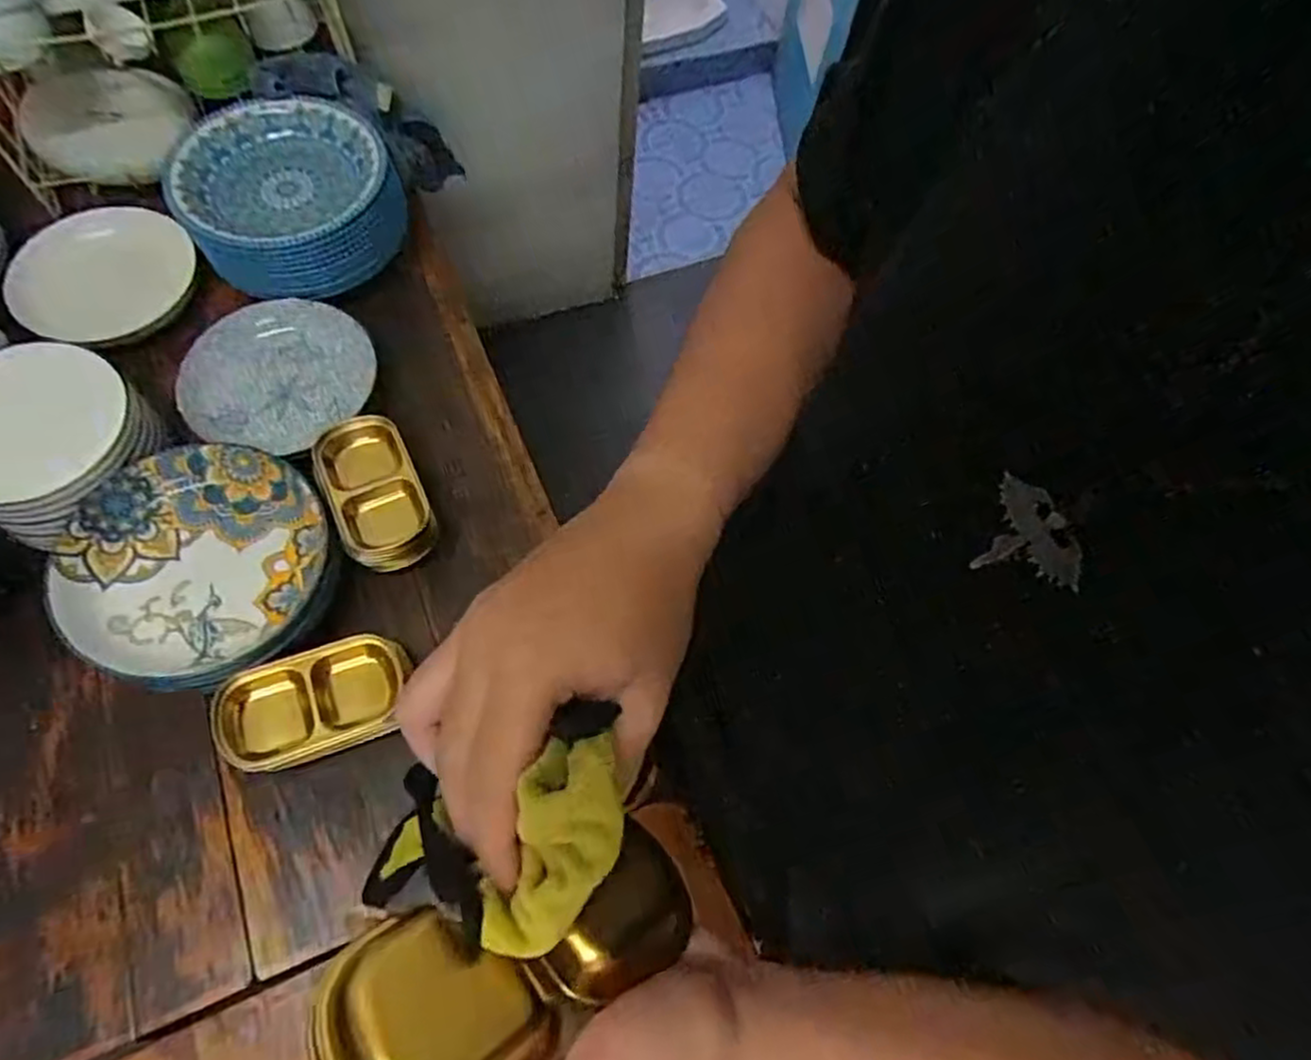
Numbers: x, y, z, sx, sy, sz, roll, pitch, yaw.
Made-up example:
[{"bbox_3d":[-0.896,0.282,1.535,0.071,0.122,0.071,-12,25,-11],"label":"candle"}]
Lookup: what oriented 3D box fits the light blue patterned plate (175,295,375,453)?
[{"bbox_3d":[-0.415,-0.173,0.796,0.194,0.024,0.176,-24,71,-12],"label":"light blue patterned plate"}]

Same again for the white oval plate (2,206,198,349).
[{"bbox_3d":[-0.715,-0.324,0.941,0.227,0.183,0.025,-24,69,-16],"label":"white oval plate"}]

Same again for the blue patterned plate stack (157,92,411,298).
[{"bbox_3d":[-0.418,-0.382,0.838,0.244,0.096,0.215,-4,65,-8],"label":"blue patterned plate stack"}]

